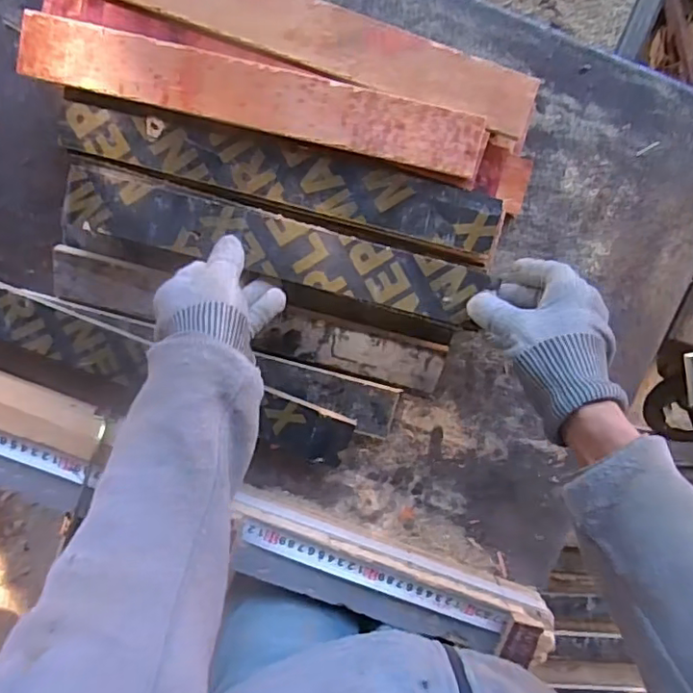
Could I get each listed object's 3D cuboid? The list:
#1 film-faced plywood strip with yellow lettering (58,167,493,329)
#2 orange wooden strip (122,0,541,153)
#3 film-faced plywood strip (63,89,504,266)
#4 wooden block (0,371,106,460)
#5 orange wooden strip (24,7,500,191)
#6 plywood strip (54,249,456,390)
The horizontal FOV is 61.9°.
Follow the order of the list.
[{"bbox_3d":[-0.061,-0.084,0.490,0.354,0.010,0.045,16,100,-2],"label":"film-faced plywood strip with yellow lettering"},{"bbox_3d":[-0.026,-0.248,0.460,0.370,0.021,0.050,18,100,-2],"label":"orange wooden strip"},{"bbox_3d":[-0.051,-0.145,0.483,0.369,0.023,0.056,15,100,-1],"label":"film-faced plywood strip"},{"bbox_3d":[-0.309,0.058,0.544,0.165,0.060,0.029,21,100,-2],"label":"wooden block"},{"bbox_3d":[-0.072,-0.198,0.462,0.370,0.011,0.050,13,100,-1],"label":"orange wooden strip"},{"bbox_3d":[-0.091,-0.023,0.550,0.376,0.019,0.051,15,100,-1],"label":"plywood strip"}]

